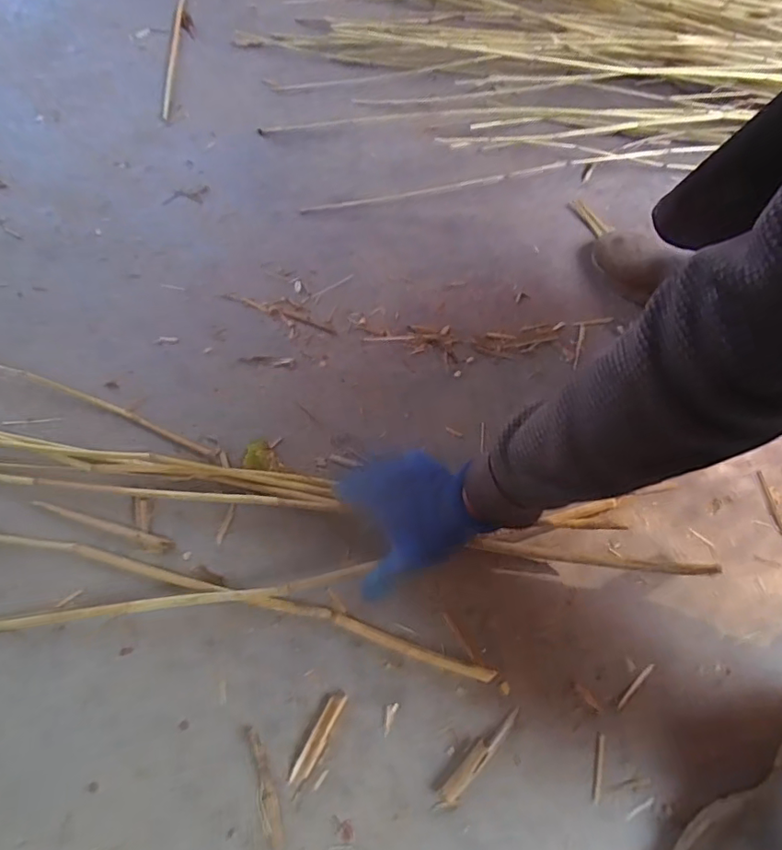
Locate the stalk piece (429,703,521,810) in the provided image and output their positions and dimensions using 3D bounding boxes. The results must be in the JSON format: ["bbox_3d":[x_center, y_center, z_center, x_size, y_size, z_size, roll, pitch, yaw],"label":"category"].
[{"bbox_3d":[0.083,0.320,0.509,0.017,0.007,0.113,40,73,16],"label":"stalk piece"}]

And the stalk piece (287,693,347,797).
[{"bbox_3d":[-0.072,0.310,0.520,0.018,0.004,0.092,26,69,11],"label":"stalk piece"}]

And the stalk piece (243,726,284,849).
[{"bbox_3d":[-0.119,0.340,0.499,0.018,0.014,0.105,-23,68,-9],"label":"stalk piece"}]

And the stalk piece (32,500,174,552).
[{"bbox_3d":[-0.328,0.114,0.600,0.168,0.006,0.017,14,68,7],"label":"stalk piece"}]

